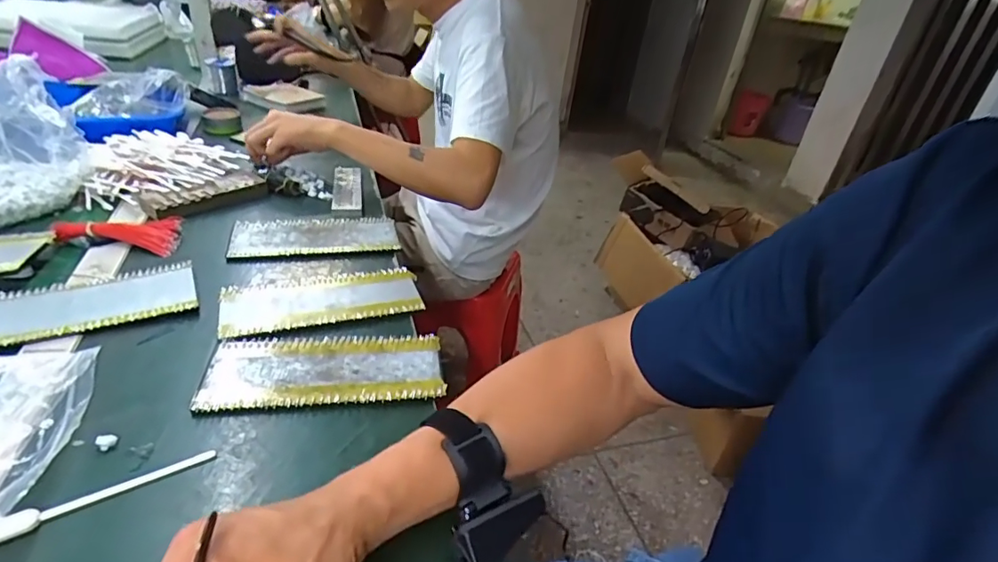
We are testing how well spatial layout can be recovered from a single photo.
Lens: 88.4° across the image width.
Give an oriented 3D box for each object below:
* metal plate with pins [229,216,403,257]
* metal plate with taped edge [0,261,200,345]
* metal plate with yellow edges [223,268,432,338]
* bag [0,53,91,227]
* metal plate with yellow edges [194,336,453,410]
[{"bbox_3d":[-0.237,-0.061,0.669,0.202,0.012,0.086,-3,34,-18],"label":"metal plate with pins"},{"bbox_3d":[-0.412,0.022,0.500,0.201,0.006,0.087,-11,37,-28],"label":"metal plate with taped edge"},{"bbox_3d":[-0.189,0.019,0.557,0.201,0.007,0.084,-5,34,-21],"label":"metal plate with yellow edges"},{"bbox_3d":[-0.596,-0.163,0.608,0.124,0.136,0.164,30,38,30],"label":"bag"},{"bbox_3d":[-0.155,0.078,0.469,0.202,0.004,0.085,0,33,-12],"label":"metal plate with yellow edges"}]

